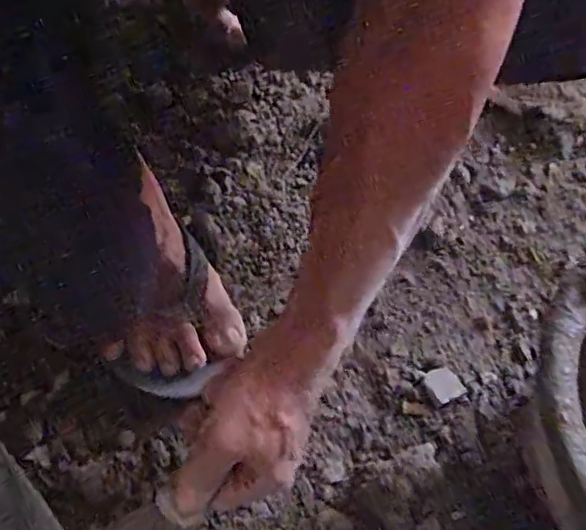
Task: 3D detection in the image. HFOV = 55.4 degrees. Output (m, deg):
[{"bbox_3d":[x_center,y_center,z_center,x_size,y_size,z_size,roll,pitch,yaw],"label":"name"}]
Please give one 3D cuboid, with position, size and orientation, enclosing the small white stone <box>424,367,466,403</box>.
[{"bbox_3d":[0.127,0.100,0.470,0.025,0.004,0.029,-34,71,-11],"label":"small white stone"}]

